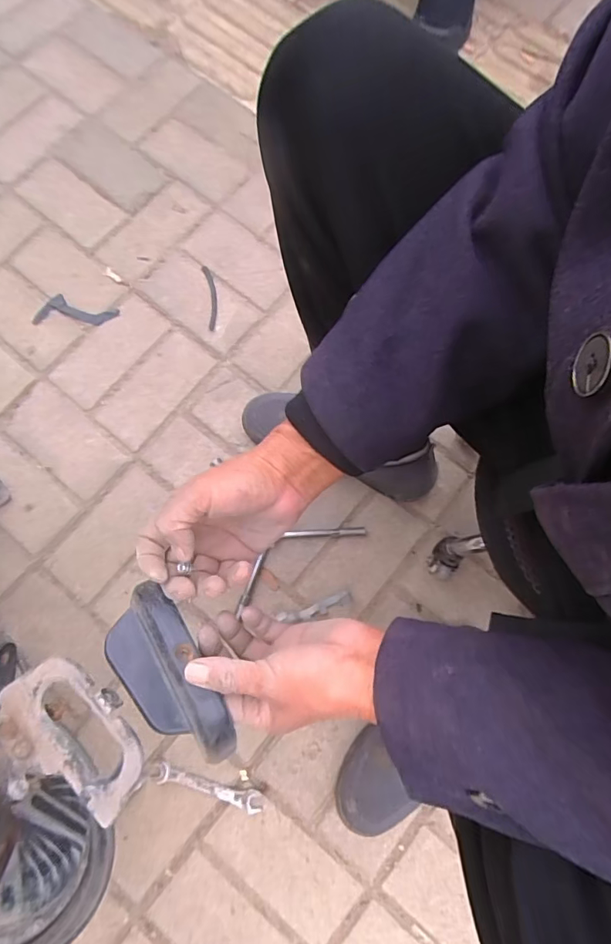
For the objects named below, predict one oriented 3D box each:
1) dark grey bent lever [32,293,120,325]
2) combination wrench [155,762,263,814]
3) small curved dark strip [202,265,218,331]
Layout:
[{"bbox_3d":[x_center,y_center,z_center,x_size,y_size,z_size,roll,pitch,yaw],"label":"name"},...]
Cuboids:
[{"bbox_3d":[-0.358,-0.256,0.756,0.128,0.012,0.050,-2,77,0],"label":"dark grey bent lever"},{"bbox_3d":[-0.121,0.393,0.598,0.135,0.008,0.024,15,77,4],"label":"combination wrench"},{"bbox_3d":[-0.147,-0.273,0.753,0.017,0.005,0.111,-9,77,-2],"label":"small curved dark strip"}]

